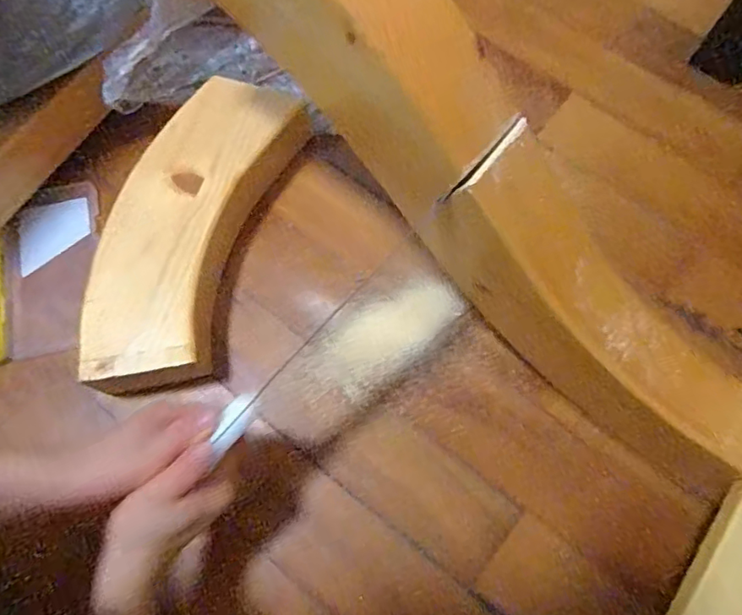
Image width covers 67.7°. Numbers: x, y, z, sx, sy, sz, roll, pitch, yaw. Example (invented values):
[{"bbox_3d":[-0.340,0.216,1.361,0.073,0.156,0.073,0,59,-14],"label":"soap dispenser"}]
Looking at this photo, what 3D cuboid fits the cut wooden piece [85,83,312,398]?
[{"bbox_3d":[-0.187,-0.073,0.574,0.151,0.074,0.342,18,70,6],"label":"cut wooden piece"}]

